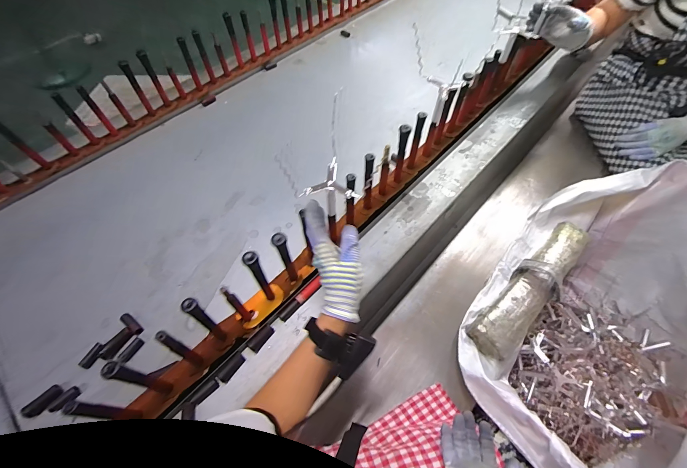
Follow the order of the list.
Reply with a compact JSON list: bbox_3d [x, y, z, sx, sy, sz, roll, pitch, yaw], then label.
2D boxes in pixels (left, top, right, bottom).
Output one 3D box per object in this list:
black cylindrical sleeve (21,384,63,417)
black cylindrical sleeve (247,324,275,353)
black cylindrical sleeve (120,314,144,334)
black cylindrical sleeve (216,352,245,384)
[{"bbox_3d":[-0.475,0.265,0.480,0.019,0.018,0.051,34,67,20],"label":"black cylindrical sleeve"},{"bbox_3d":[-0.142,0.180,0.528,0.019,0.014,0.048,32,67,19],"label":"black cylindrical sleeve"},{"bbox_3d":[-0.379,0.161,0.544,0.048,0.012,0.017,32,67,19],"label":"black cylindrical sleeve"},{"bbox_3d":[-0.183,0.221,0.503,0.019,0.014,0.048,37,68,21],"label":"black cylindrical sleeve"}]

